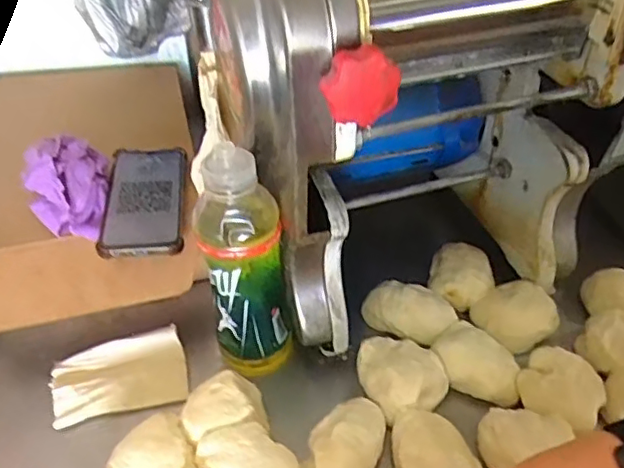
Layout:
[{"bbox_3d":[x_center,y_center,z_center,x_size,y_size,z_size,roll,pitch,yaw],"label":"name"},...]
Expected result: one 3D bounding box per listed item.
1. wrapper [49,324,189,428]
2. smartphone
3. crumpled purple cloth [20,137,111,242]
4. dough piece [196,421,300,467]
[{"bbox_3d":[-0.177,0.130,0.543,0.117,0.014,0.068,-11,60,-10],"label":"wrapper"},{"bbox_3d":[-0.170,-0.038,0.605,0.076,0.011,0.162,-2,42,-8],"label":"smartphone"},{"bbox_3d":[-0.240,-0.045,0.587,0.085,0.066,0.103,-18,44,-17],"label":"crumpled purple cloth"},{"bbox_3d":[-0.044,0.184,0.452,0.078,0.049,0.050,30,51,32],"label":"dough piece"}]

